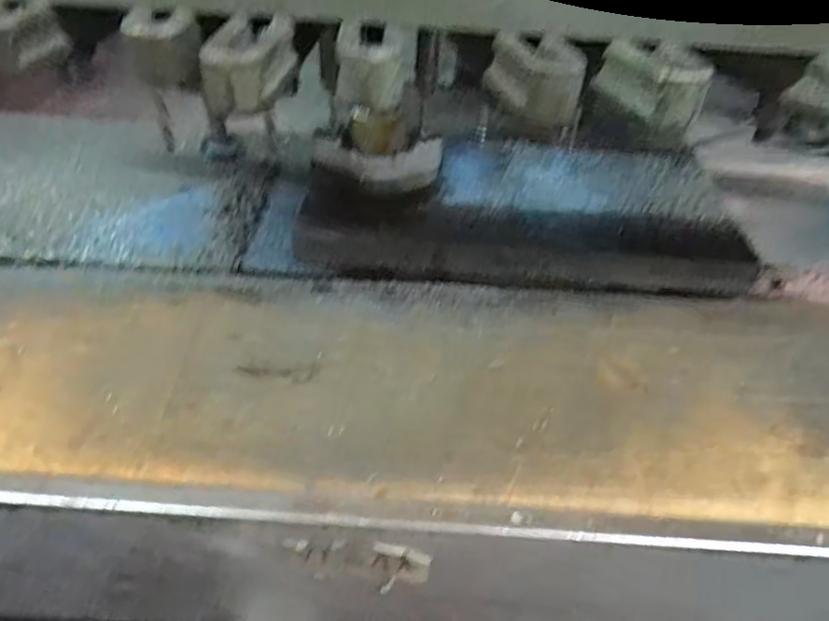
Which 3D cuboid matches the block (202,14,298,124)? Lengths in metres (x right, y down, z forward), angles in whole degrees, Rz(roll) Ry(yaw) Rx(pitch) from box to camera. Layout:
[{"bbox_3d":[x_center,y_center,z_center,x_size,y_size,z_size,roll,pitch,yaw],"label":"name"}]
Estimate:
[{"bbox_3d":[-0.077,-0.115,0.297,0.032,0.029,0.057,4,41,0],"label":"block"}]

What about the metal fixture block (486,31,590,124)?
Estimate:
[{"bbox_3d":[0.057,-0.111,0.299,0.031,0.027,0.049,-6,42,-11],"label":"metal fixture block"}]

